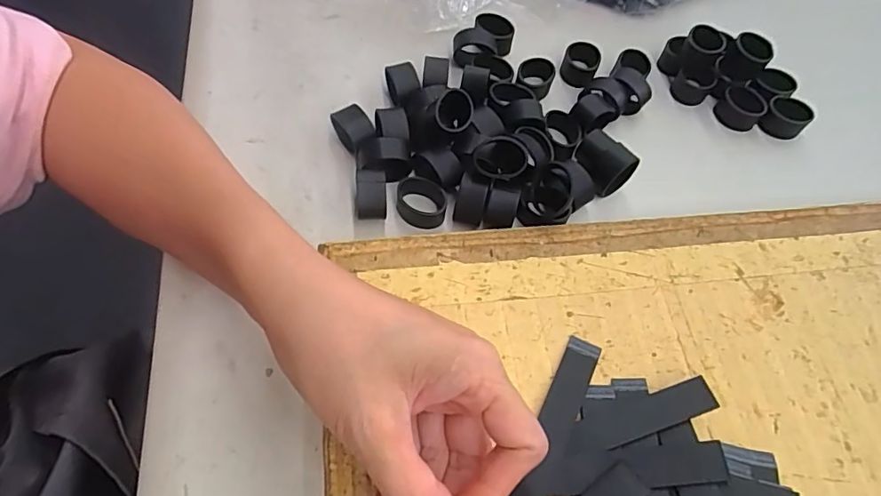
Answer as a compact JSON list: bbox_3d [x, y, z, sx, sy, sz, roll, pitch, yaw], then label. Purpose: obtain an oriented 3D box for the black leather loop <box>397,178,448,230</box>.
[{"bbox_3d":[-0.012,-0.028,0.321,0.031,0.016,0.025,12,62,5],"label":"black leather loop"}]

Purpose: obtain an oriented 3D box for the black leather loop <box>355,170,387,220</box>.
[{"bbox_3d":[-0.041,-0.029,0.314,0.018,0.024,0.025,-1,61,-3],"label":"black leather loop"}]

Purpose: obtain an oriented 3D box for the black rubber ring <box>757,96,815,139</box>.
[{"bbox_3d":[0.248,-0.092,0.377,0.029,0.017,0.033,39,67,18],"label":"black rubber ring"}]

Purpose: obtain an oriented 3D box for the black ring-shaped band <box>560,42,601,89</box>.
[{"bbox_3d":[0.102,-0.134,0.383,0.025,0.016,0.029,21,63,9],"label":"black ring-shaped band"}]

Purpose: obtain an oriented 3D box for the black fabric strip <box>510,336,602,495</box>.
[{"bbox_3d":[0.058,0.084,0.257,0.017,0.006,0.090,25,64,11],"label":"black fabric strip"}]

